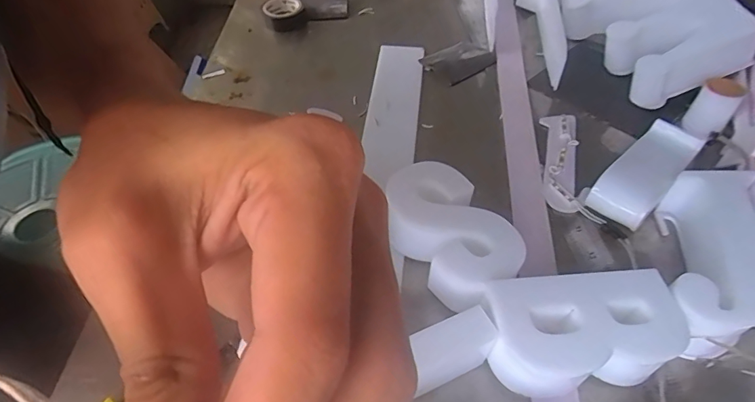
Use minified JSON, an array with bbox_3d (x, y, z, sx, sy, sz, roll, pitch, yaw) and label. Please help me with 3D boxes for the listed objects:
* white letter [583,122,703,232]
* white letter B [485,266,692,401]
[{"bbox_3d":[0.218,-0.023,0.380,0.045,0.036,0.118,36,59,28],"label":"white letter"},{"bbox_3d":[0.123,0.084,0.287,0.111,0.046,0.063,-6,49,-3],"label":"white letter B"}]

